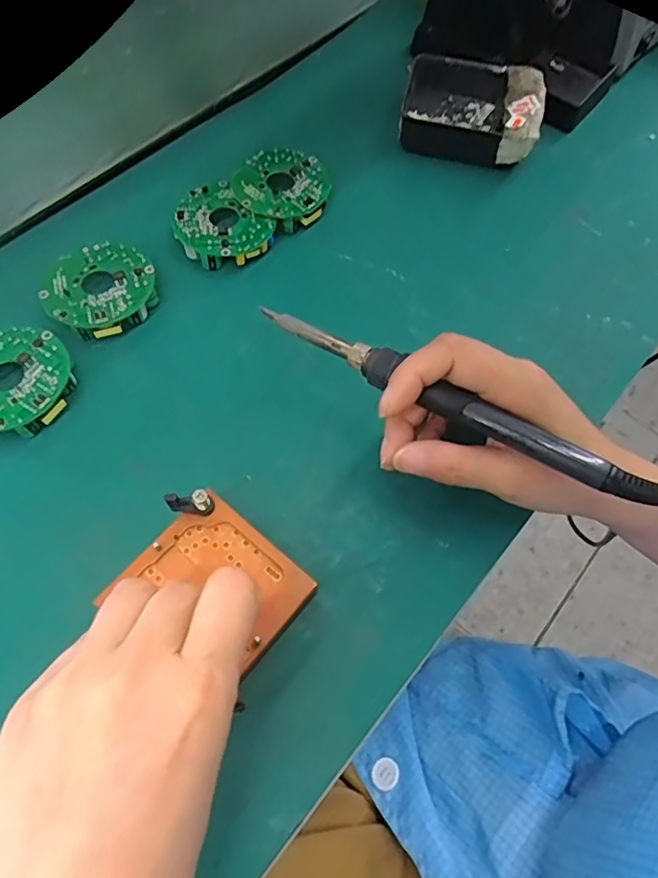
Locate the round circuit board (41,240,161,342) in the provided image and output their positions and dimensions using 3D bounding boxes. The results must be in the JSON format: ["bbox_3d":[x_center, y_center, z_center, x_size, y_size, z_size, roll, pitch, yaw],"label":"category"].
[{"bbox_3d":[-0.137,-0.090,0.327,0.063,0.015,0.060,1,63,-2],"label":"round circuit board"}]

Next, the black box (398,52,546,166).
[{"bbox_3d":[0.105,-0.248,0.408,0.096,0.035,0.085,13,63,3],"label":"black box"}]

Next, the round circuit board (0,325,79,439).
[{"bbox_3d":[-0.173,-0.031,0.298,0.062,0.015,0.063,1,63,-2],"label":"round circuit board"}]

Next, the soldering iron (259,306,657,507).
[{"bbox_3d":[0.061,-0.020,0.250,0.212,0.014,0.025,28,65,17],"label":"soldering iron"}]

